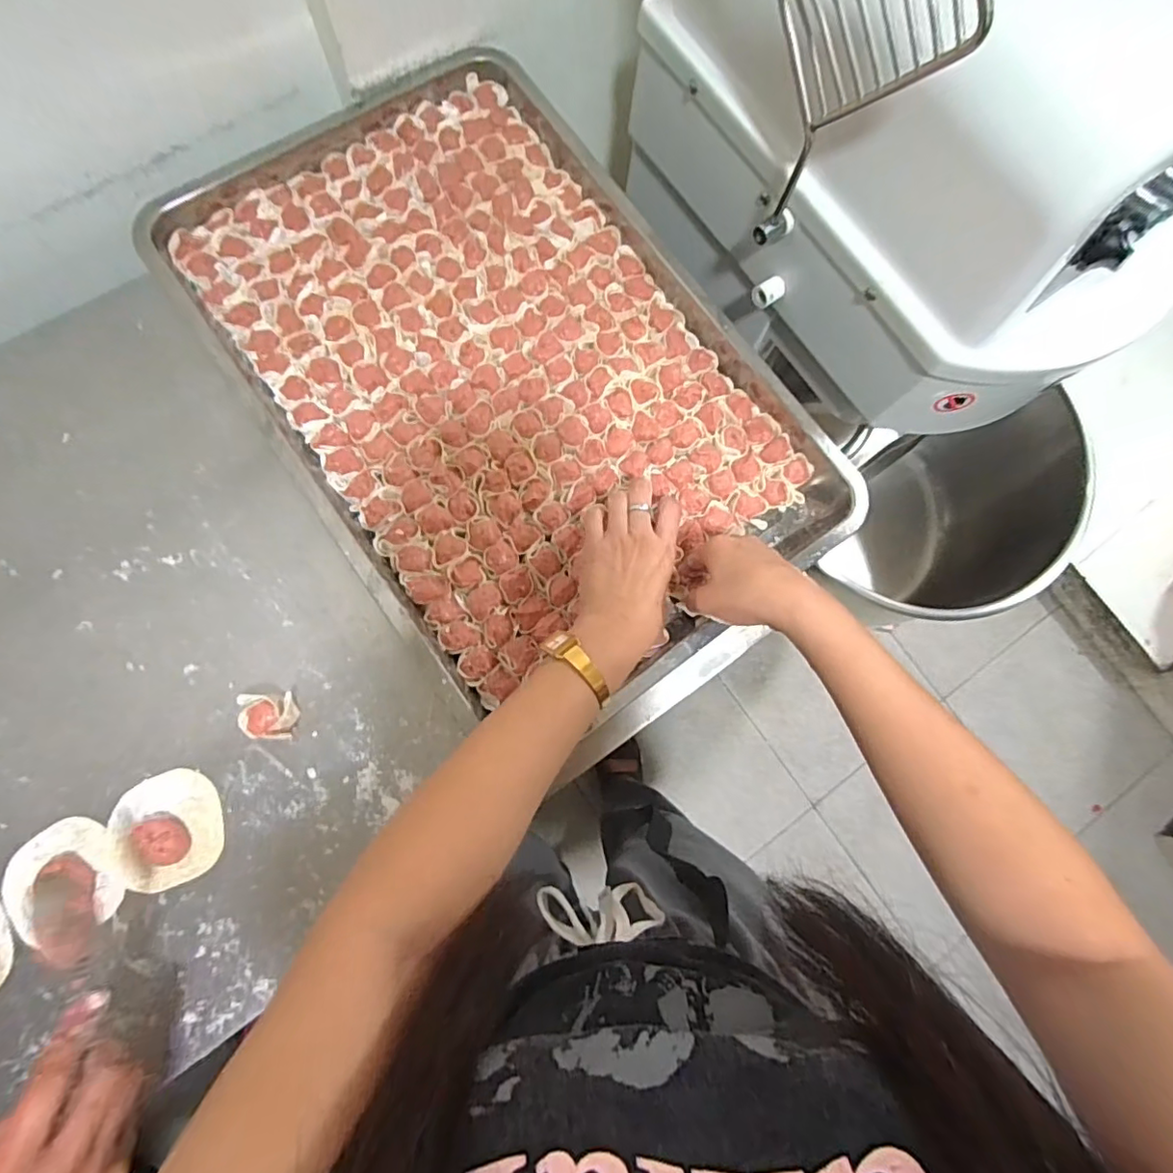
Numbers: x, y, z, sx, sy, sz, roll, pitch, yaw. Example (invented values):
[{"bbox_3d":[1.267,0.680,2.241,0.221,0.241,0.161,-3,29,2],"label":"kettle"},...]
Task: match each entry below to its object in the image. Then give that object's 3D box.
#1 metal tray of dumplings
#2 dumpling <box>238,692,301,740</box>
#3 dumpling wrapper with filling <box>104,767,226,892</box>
[{"bbox_3d":[-0.069,-0.189,0.511,0.372,0.034,0.600,-36,83,-7],"label":"metal tray of dumplings"},{"bbox_3d":[-0.250,0.102,0.453,0.037,0.031,0.035,-1,79,-4],"label":"dumpling"},{"bbox_3d":[-0.324,0.186,0.436,0.080,0.029,0.081,1,78,-4],"label":"dumpling wrapper with filling"}]

